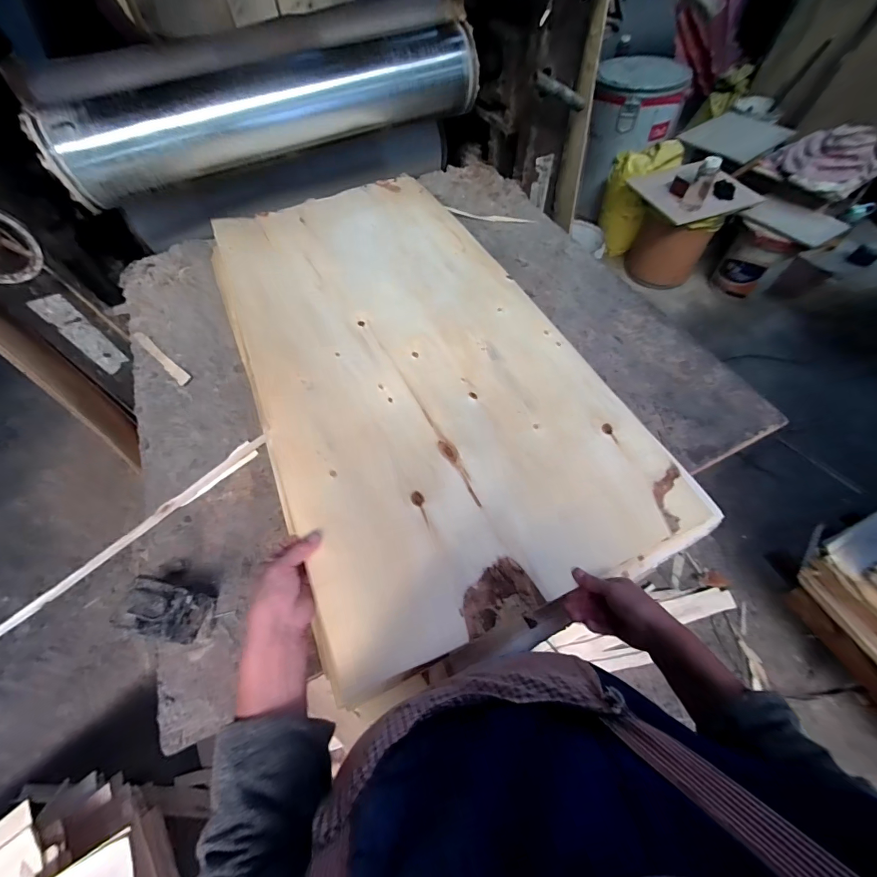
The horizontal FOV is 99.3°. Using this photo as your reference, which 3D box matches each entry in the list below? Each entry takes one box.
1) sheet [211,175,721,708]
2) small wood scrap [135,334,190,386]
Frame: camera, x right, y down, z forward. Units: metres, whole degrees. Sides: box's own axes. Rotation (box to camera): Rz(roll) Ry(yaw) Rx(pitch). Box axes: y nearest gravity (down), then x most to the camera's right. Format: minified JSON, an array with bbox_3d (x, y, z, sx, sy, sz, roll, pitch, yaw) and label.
[{"bbox_3d":[-0.068,-0.211,0.767,0.614,0.148,1.128,-22,57,-14],"label":"sheet"},{"bbox_3d":[-0.660,-0.194,0.887,0.242,0.013,0.029,36,62,23],"label":"small wood scrap"}]

